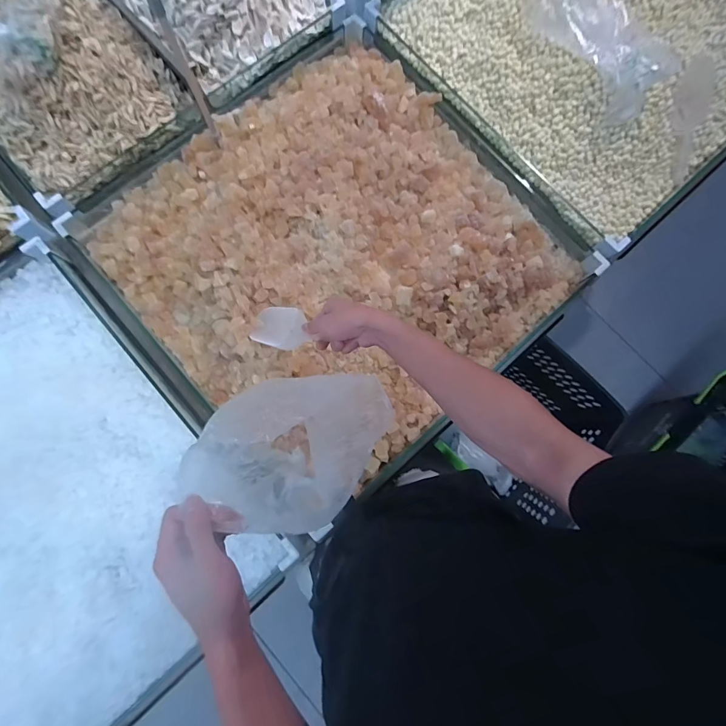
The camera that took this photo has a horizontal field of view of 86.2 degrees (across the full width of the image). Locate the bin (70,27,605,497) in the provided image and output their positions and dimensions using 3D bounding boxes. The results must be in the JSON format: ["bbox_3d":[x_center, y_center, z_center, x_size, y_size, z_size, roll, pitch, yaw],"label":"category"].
[{"bbox_3d":[-0.045,-0.226,0.765,0.814,0.115,0.749,-43,83,-8],"label":"bin"}]

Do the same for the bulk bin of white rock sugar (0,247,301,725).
[{"bbox_3d":[-0.636,0.287,0.612,0.759,0.167,0.760,-39,82,-7],"label":"bulk bin of white rock sugar"}]

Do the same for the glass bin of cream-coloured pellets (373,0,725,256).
[{"bbox_3d":[0.528,-0.730,0.862,0.723,0.140,0.742,-41,83,-7],"label":"glass bin of cream-coloured pellets"}]

